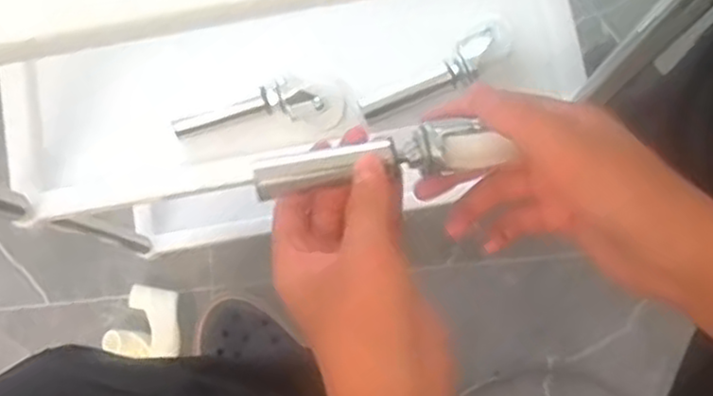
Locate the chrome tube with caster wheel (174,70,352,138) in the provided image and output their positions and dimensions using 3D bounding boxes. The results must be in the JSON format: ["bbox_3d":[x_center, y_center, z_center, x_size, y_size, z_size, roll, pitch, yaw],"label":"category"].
[{"bbox_3d":[-0.072,-0.070,0.557,0.133,0.021,0.039,-6,80,0],"label":"chrome tube with caster wheel"}]

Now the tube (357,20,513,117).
[{"bbox_3d":[0.062,-0.092,0.557,0.121,0.021,0.032,-31,80,-4],"label":"tube"}]

